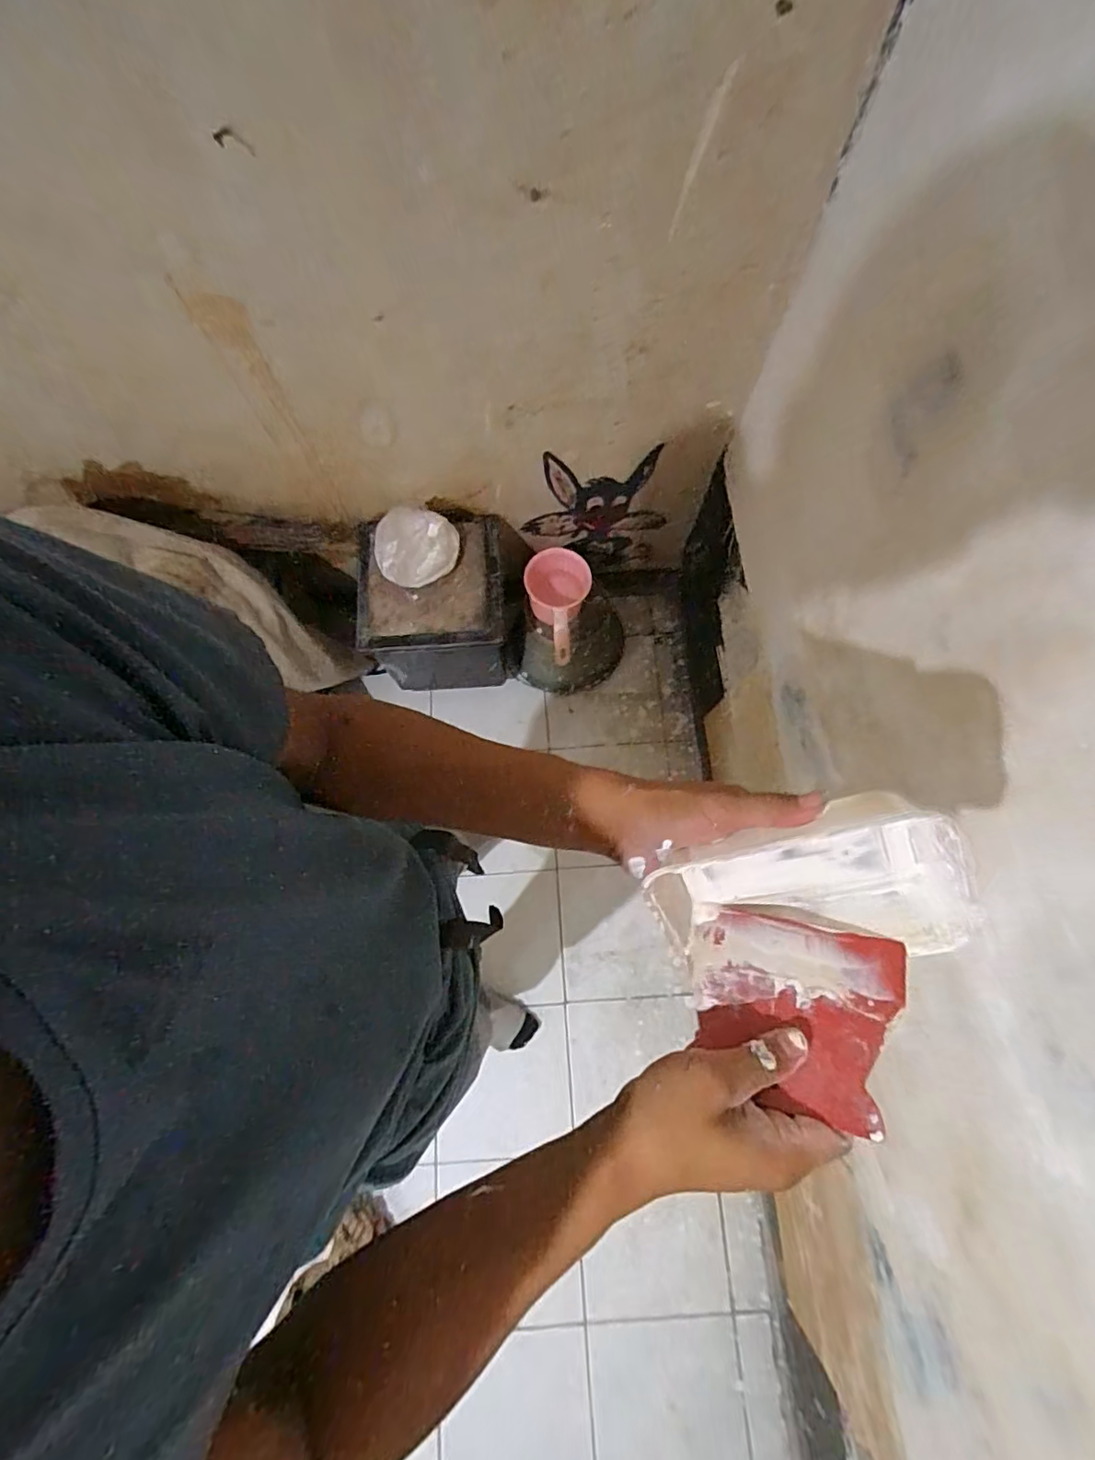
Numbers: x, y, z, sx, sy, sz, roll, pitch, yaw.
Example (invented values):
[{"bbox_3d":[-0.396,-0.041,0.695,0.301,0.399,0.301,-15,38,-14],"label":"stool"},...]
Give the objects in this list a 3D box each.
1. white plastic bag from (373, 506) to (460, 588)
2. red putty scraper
[{"bbox_3d":[-0.247,-0.351,1.079,0.156,0.083,0.131,-12,73,-2],"label":"white plastic bag"},{"bbox_3d":[0.145,0.168,0.348,0.118,0.005,0.103,4,53,28],"label":"red putty scraper"}]

